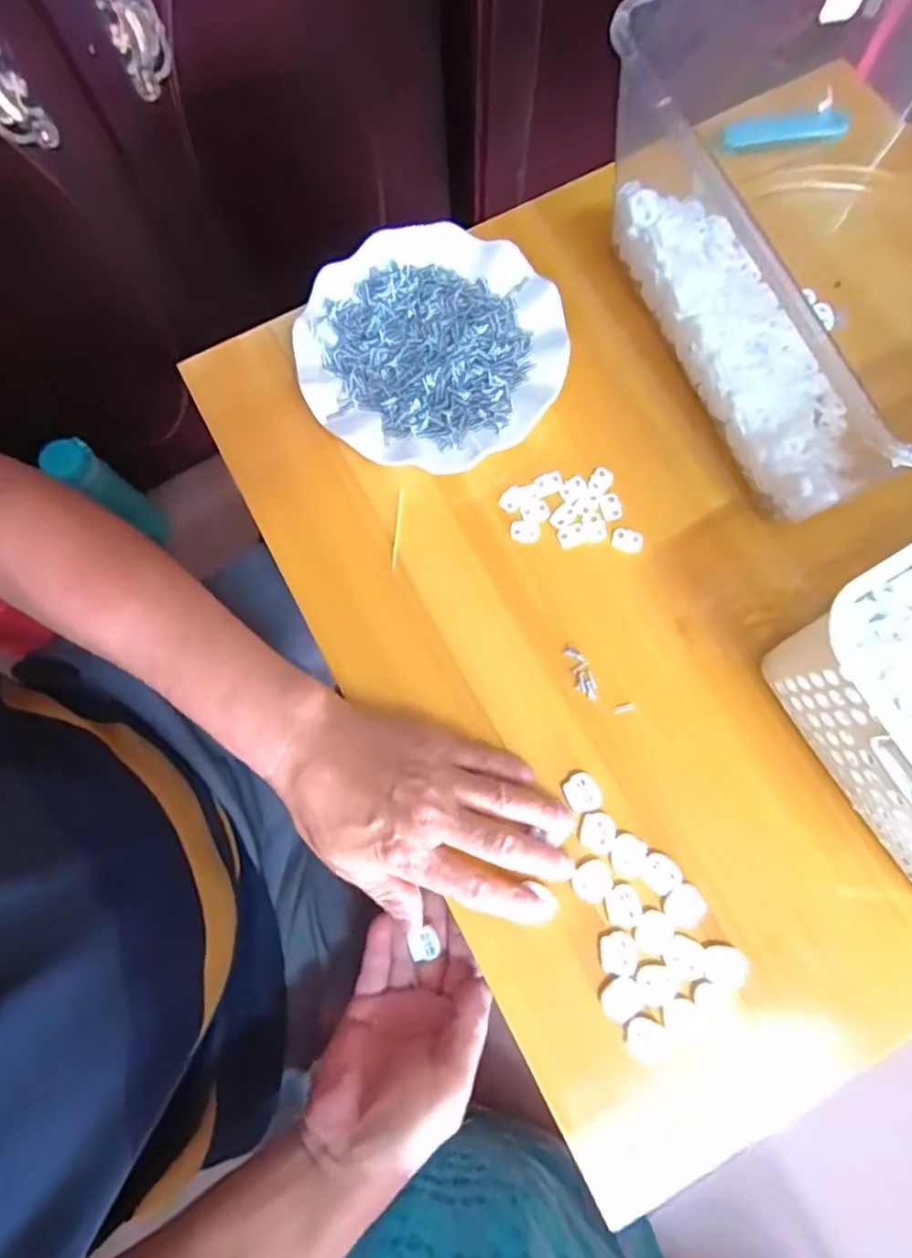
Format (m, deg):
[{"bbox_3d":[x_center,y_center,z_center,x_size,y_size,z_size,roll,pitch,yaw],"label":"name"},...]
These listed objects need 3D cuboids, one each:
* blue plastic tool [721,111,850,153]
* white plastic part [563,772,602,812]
[{"bbox_3d":[0.255,-0.390,0.475,0.104,0.007,0.029,-11,77,-2],"label":"blue plastic tool"},{"bbox_3d":[0.076,0.099,0.368,0.021,0.004,0.022,0,77,1],"label":"white plastic part"}]

